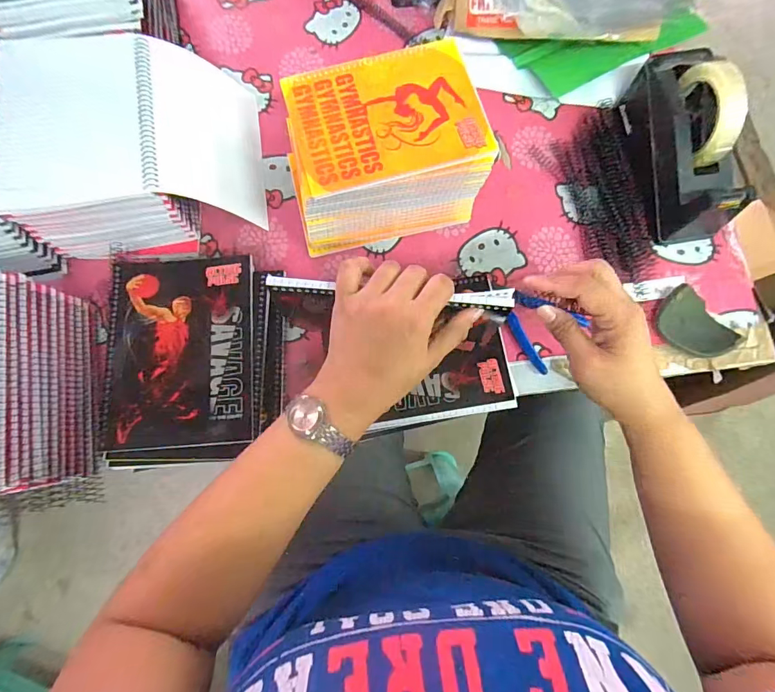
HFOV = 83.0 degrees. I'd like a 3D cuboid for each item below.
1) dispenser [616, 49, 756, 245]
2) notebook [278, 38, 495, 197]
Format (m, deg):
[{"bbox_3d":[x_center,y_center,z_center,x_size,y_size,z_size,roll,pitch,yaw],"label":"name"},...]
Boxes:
[{"bbox_3d":[0.352,-0.240,0.511,0.081,0.117,0.208,-12,78,-3],"label":"dispenser"},{"bbox_3d":[-0.002,-0.244,0.465,0.200,0.010,0.145,-16,78,-4],"label":"notebook"}]

